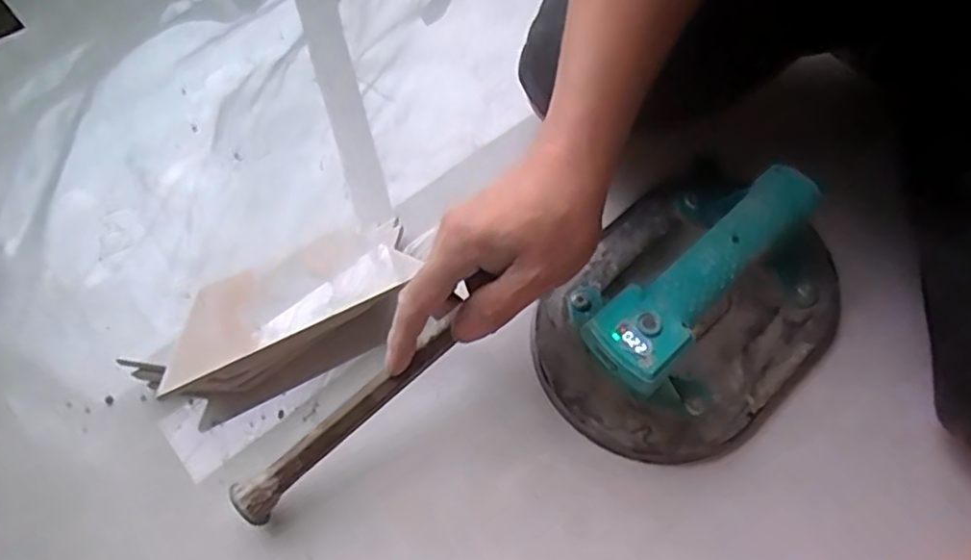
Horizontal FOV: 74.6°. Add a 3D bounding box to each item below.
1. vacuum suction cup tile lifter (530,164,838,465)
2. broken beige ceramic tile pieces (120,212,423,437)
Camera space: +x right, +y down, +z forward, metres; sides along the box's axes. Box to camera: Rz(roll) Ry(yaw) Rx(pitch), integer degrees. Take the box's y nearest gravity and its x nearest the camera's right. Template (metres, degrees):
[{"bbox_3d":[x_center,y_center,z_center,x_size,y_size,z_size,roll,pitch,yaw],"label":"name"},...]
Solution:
[{"bbox_3d":[0.145,0.007,0.423,0.165,0.085,0.232,41,68,17],"label":"vacuum suction cup tile lifter"},{"bbox_3d":[-0.133,0.023,0.424,0.189,0.049,0.070,-31,68,-18],"label":"broken beige ceramic tile pieces"}]

